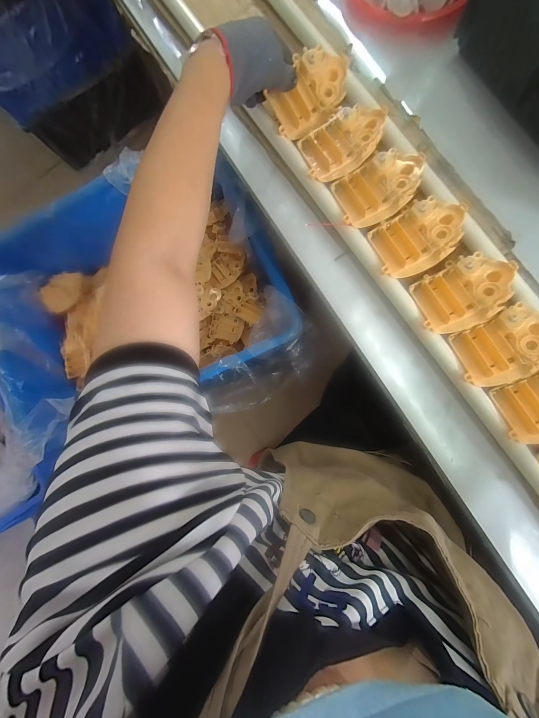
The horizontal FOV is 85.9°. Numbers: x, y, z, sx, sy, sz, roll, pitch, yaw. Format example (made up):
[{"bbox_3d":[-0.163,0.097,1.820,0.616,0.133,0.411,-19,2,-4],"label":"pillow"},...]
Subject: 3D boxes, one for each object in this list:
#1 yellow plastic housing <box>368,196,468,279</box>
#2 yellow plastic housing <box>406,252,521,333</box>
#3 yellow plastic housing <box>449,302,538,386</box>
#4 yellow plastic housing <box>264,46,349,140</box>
[{"bbox_3d":[0.171,-0.139,0.327,0.099,0.017,0.071,-22,84,6],"label":"yellow plastic housing"},{"bbox_3d":[0.216,-0.075,0.315,0.103,0.020,0.071,-30,83,6],"label":"yellow plastic housing"},{"bbox_3d":[0.255,-0.015,0.308,0.103,0.021,0.066,-27,83,6],"label":"yellow plastic housing"},{"bbox_3d":[0.048,-0.321,0.346,0.063,0.026,0.103,45,93,8],"label":"yellow plastic housing"}]

